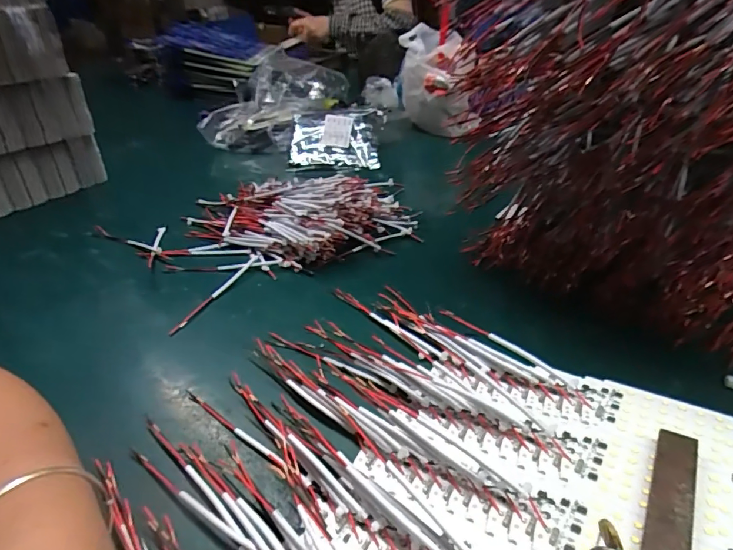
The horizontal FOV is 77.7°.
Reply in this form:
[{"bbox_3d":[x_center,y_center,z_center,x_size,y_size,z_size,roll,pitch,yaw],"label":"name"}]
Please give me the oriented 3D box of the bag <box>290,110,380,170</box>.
[{"bbox_3d":[-0.058,-0.245,0.814,0.151,0.027,0.129,1,67,1],"label":"bag"}]

